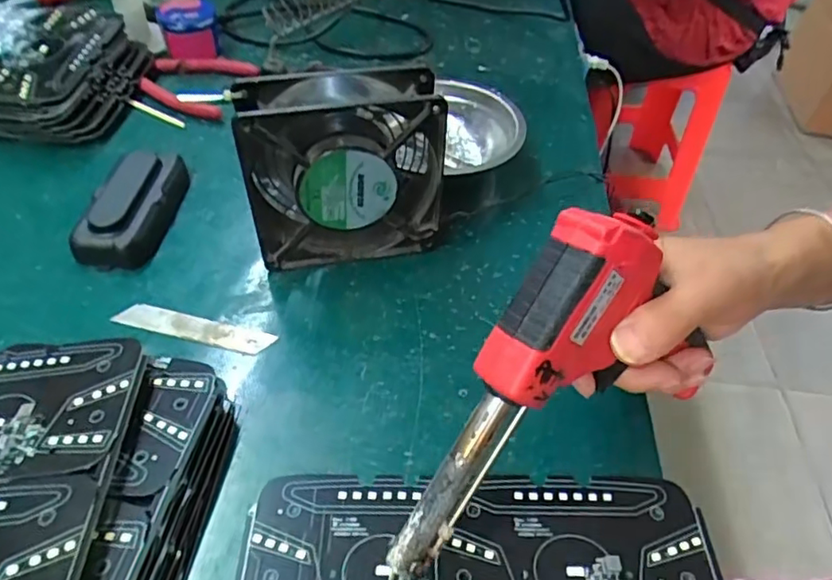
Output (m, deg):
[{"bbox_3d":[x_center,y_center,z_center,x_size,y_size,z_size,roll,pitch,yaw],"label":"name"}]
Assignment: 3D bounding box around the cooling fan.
[{"bbox_3d":[-0.045,-0.076,0.375,0.117,0.121,0.047,-8,49,-9],"label":"cooling fan"}]

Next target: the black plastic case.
[{"bbox_3d":[-0.197,-0.060,0.417,0.048,0.027,0.100,9,49,5],"label":"black plastic case"}]

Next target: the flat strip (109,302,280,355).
[{"bbox_3d":[-0.136,0.023,0.363,0.099,0.004,0.018,12,49,8],"label":"flat strip"}]

